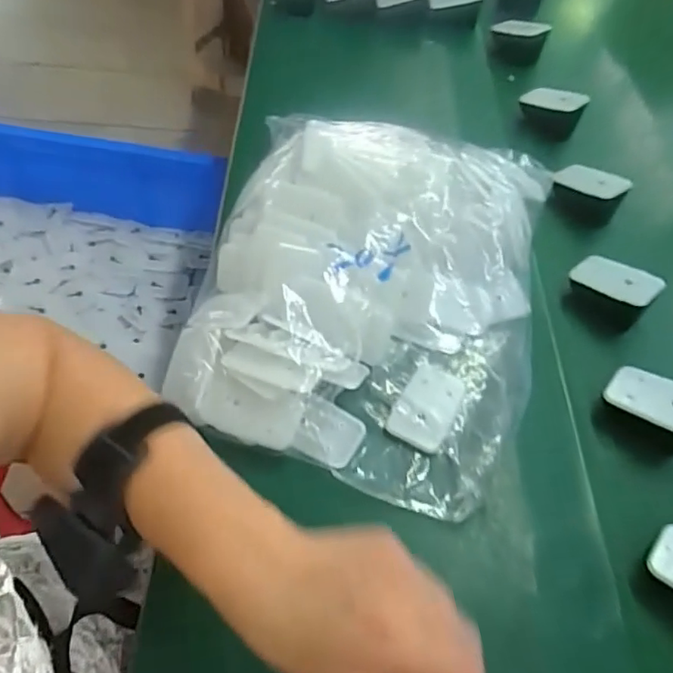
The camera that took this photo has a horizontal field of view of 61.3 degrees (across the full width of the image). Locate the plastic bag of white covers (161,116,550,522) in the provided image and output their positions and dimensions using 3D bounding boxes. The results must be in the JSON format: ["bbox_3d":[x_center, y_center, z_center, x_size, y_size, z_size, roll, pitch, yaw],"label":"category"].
[{"bbox_3d":[0.030,-0.048,0.449,0.261,0.092,0.325,13,56,4],"label":"plastic bag of white covers"}]

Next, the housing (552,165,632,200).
[{"bbox_3d":[0.248,-0.151,0.553,0.068,0.013,0.030,23,59,26],"label":"housing"}]

